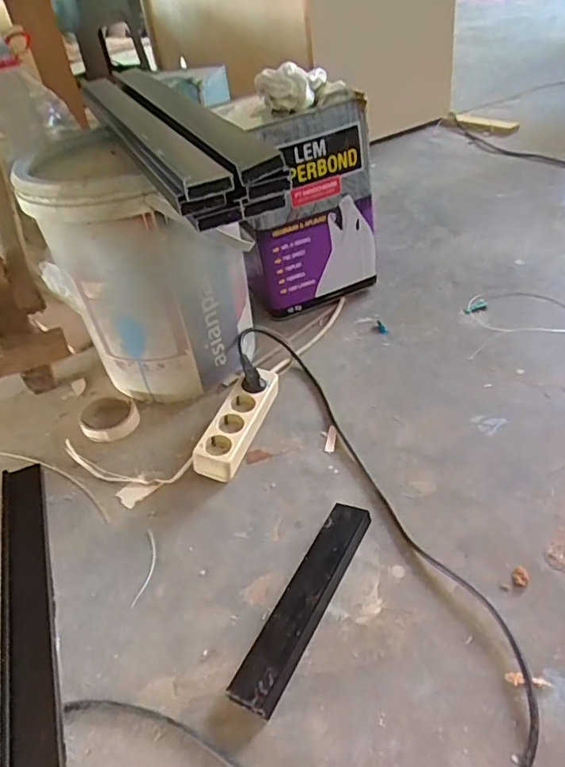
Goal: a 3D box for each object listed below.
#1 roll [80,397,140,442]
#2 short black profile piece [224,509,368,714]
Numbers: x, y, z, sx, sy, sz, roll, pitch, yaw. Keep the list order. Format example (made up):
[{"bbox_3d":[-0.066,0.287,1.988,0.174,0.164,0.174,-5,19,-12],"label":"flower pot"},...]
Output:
[{"bbox_3d":[-0.279,0.052,0.886,0.090,0.027,0.087,-5,39,4],"label":"roll"},{"bbox_3d":[0.027,0.236,0.611,0.050,0.020,0.254,16,45,26],"label":"short black profile piece"}]

